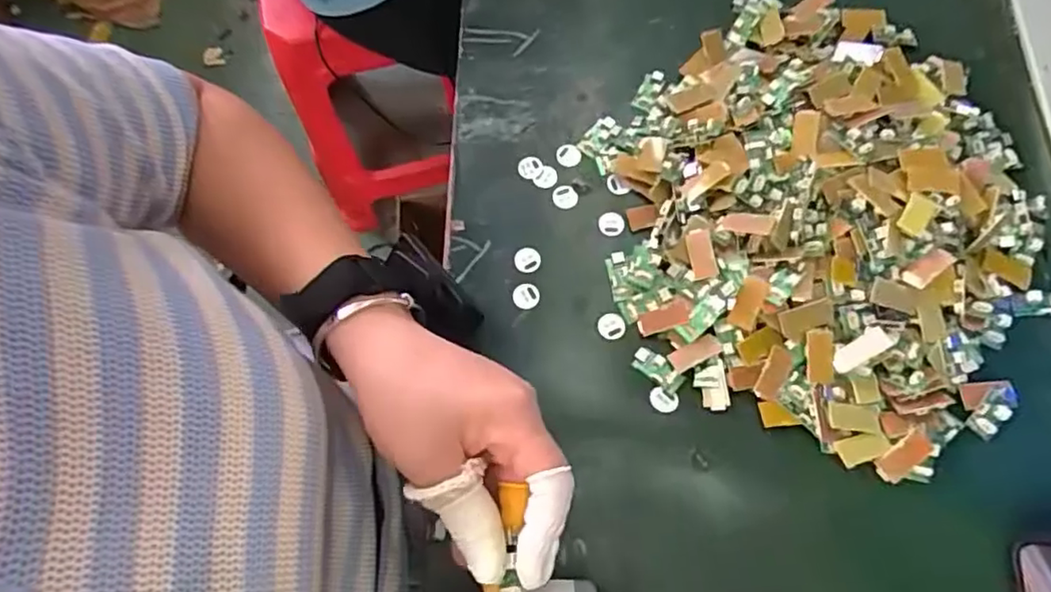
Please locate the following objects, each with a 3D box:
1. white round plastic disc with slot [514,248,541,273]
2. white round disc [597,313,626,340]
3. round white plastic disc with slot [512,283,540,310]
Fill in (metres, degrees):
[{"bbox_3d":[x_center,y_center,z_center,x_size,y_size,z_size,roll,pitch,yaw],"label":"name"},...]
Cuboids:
[{"bbox_3d":[0.001,-0.024,0.406,0.017,0.004,0.017,-1,71,3],"label":"white round plastic disc with slot"},{"bbox_3d":[0.054,0.019,0.392,0.017,0.004,0.016,-1,71,3],"label":"white round disc"},{"bbox_3d":[0.000,0.000,0.400,0.017,0.004,0.017,-1,71,3],"label":"round white plastic disc with slot"}]

